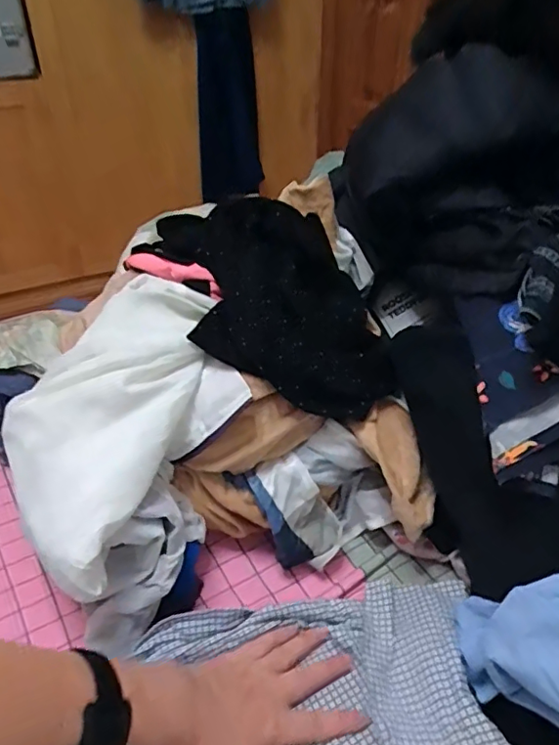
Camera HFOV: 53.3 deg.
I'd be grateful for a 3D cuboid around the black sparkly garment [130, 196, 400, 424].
[{"bbox_3d":[-0.015,-0.086,0.599,0.201,0.139,0.269,-12,38,-16],"label":"black sparkly garment"}]

